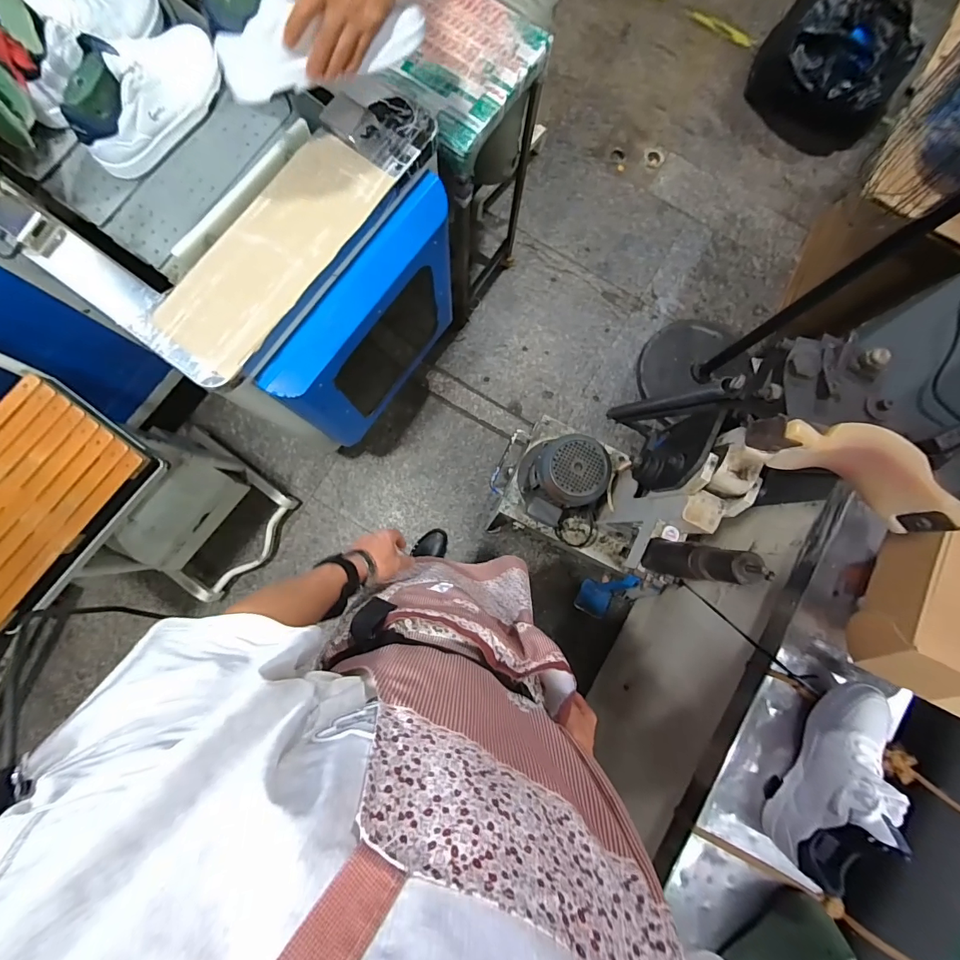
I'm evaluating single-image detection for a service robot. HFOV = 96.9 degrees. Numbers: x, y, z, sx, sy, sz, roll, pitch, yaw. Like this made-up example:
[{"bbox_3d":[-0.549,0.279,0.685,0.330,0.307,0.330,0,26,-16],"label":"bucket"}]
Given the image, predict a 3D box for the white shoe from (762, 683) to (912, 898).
[{"bbox_3d":[0.542,0.445,0.630,0.092,0.138,0.277,23,83,0],"label":"white shoe"}]

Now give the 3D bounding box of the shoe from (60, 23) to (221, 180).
[{"bbox_3d":[-0.533,-0.628,0.683,0.091,0.126,0.275,36,83,1],"label":"shoe"}]

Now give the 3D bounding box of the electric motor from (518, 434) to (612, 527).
[{"bbox_3d":[0.191,-0.009,1.081,0.199,0.227,0.177,-36,87,-6],"label":"electric motor"}]

